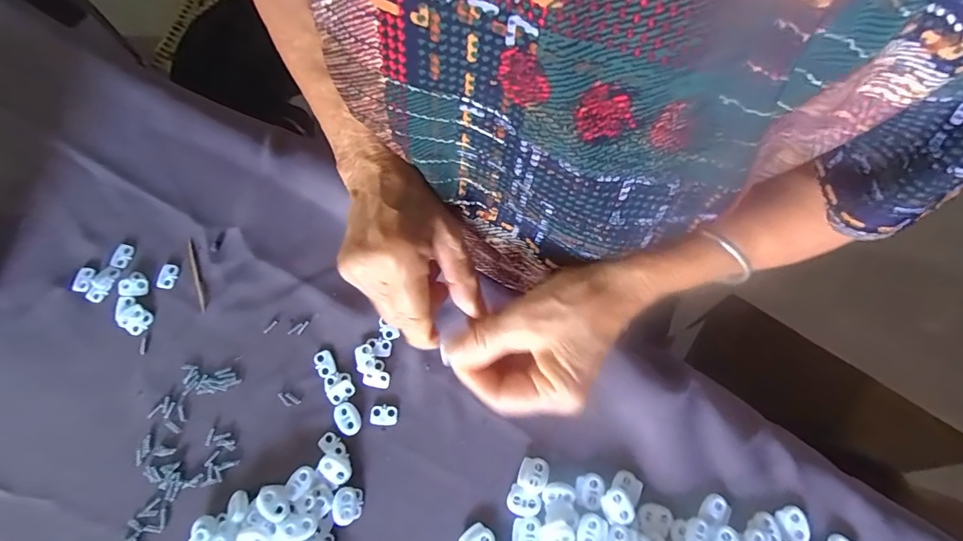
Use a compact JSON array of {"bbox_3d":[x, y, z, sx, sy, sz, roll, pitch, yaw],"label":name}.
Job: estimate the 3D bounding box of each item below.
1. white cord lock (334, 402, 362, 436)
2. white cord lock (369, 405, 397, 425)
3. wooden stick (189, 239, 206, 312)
[{"bbox_3d":[-0.094,0.103,0.315,0.016,0.005,0.023,-36,76,-10],"label":"white cord lock"},{"bbox_3d":[-0.069,0.102,0.318,0.019,0.004,0.013,2,73,0],"label":"white cord lock"},{"bbox_3d":[-0.219,0.003,0.346,0.005,0.004,0.060,-19,74,-6],"label":"wooden stick"}]

